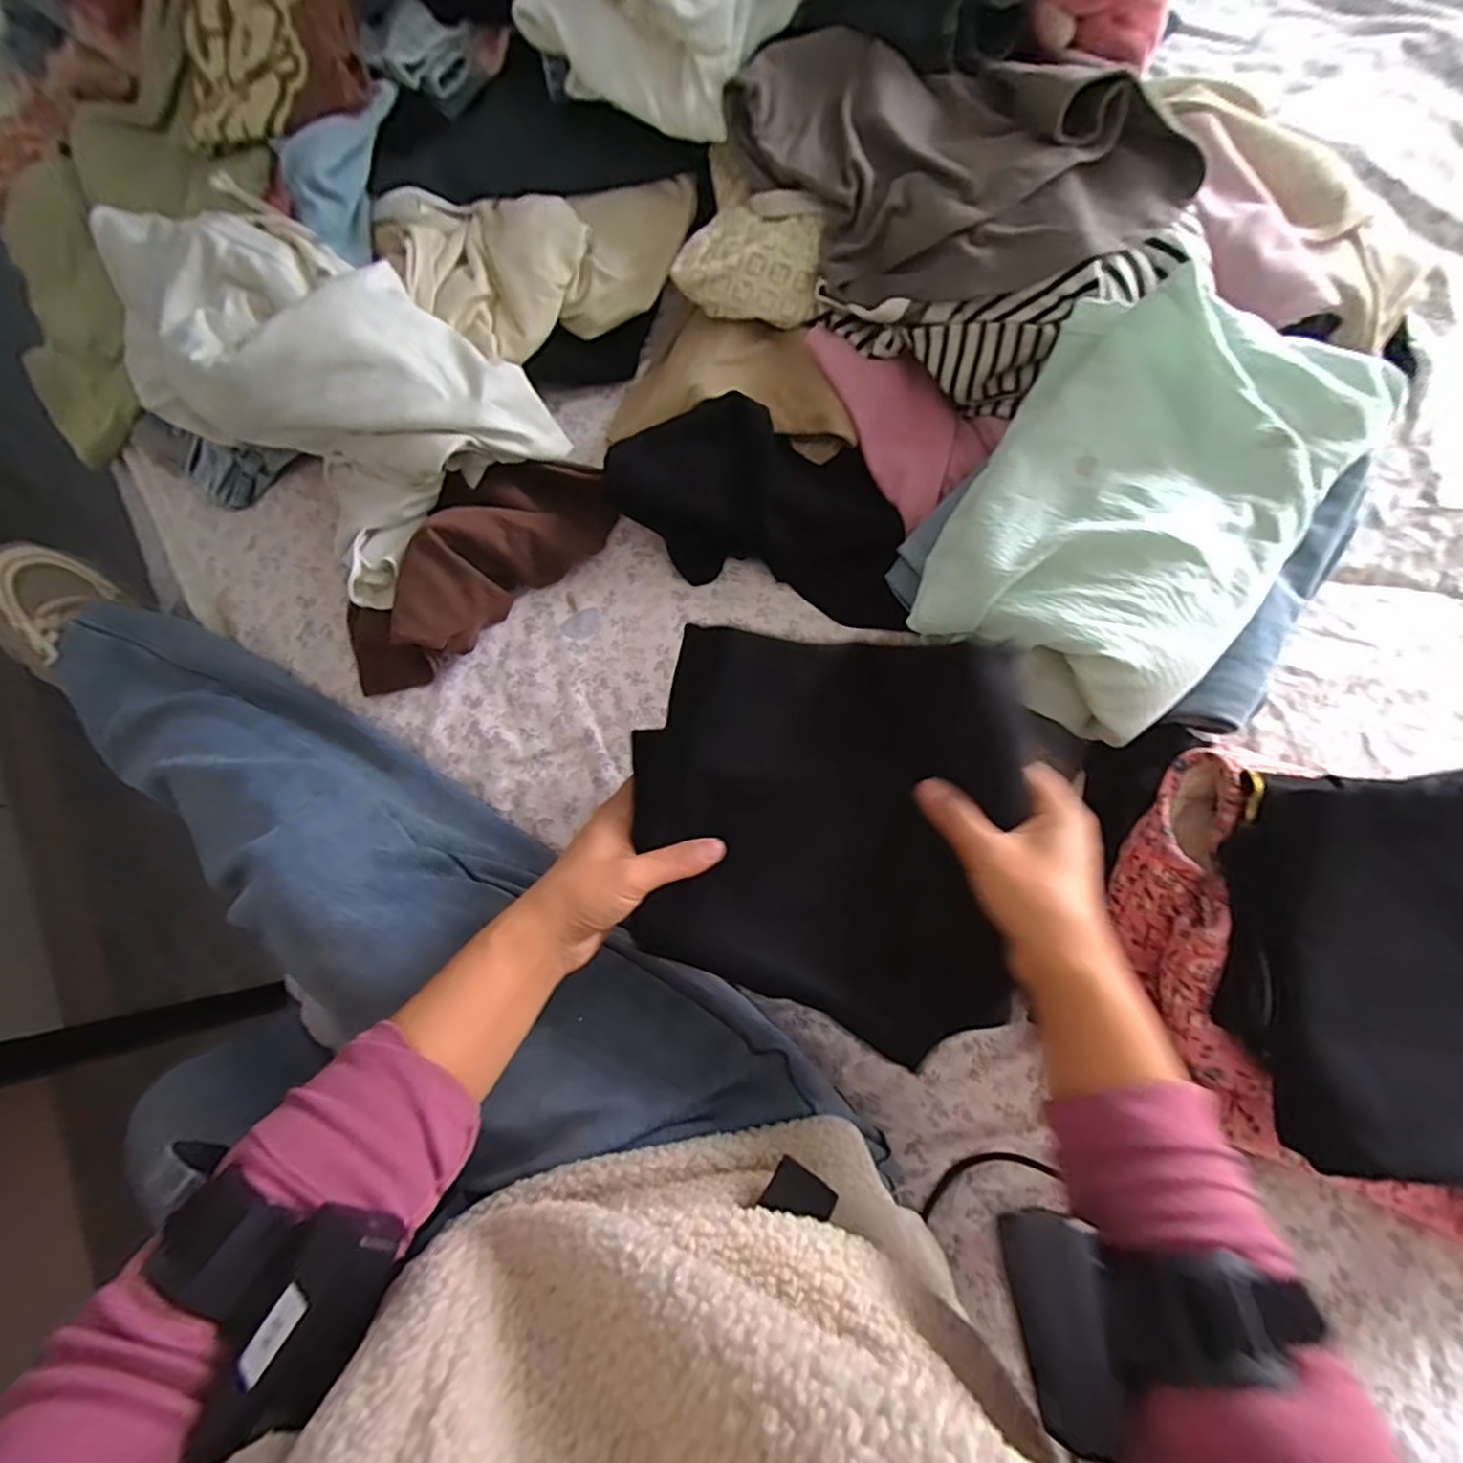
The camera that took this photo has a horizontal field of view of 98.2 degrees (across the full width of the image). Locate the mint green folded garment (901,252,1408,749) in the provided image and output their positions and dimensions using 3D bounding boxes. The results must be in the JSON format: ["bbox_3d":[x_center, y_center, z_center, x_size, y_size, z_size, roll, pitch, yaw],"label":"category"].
[{"bbox_3d":[0.273,-0.149,0.434,0.208,0.114,0.267,30,79,8],"label":"mint green folded garment"}]

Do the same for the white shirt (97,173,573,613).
[{"bbox_3d":[-0.352,-0.300,0.509,0.378,0.139,0.211,41,81,10],"label":"white shirt"}]

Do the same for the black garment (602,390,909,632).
[{"bbox_3d":[0.037,-0.192,0.548,0.277,0.081,0.139,21,78,-9],"label":"black garment"}]

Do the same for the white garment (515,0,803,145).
[{"bbox_3d":[-0.064,-0.606,0.519,0.224,0.090,0.189,12,78,4],"label":"white garment"}]

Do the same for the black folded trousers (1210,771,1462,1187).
[{"bbox_3d":[0.386,0.117,0.324,0.224,0.057,0.211,2,77,2],"label":"black folded trousers"}]

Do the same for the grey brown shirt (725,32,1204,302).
[{"bbox_3d":[0.163,-0.458,0.496,0.226,0.082,0.328,-40,79,-7],"label":"grey brown shirt"}]

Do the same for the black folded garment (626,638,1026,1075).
[{"bbox_3d":[0.052,0.061,0.361,0.214,0.059,0.217,4,77,3],"label":"black folded garment"}]

